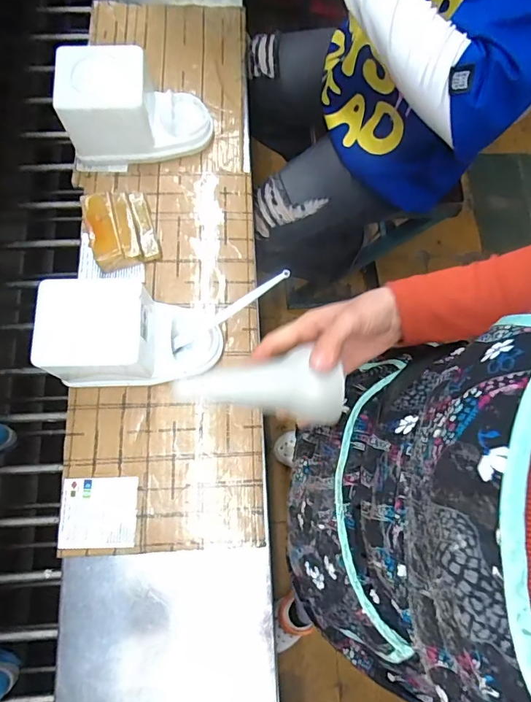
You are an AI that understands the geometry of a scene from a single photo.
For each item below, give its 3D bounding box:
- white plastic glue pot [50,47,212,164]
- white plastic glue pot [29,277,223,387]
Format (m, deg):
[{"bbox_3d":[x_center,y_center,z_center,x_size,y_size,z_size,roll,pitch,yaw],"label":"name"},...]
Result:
[{"bbox_3d":[-0.172,-0.322,0.588,0.185,0.108,0.101,-2,76,-1],"label":"white plastic glue pot"},{"bbox_3d":[-0.148,-0.018,0.503,0.178,0.106,0.099,-2,76,-1],"label":"white plastic glue pot"}]

